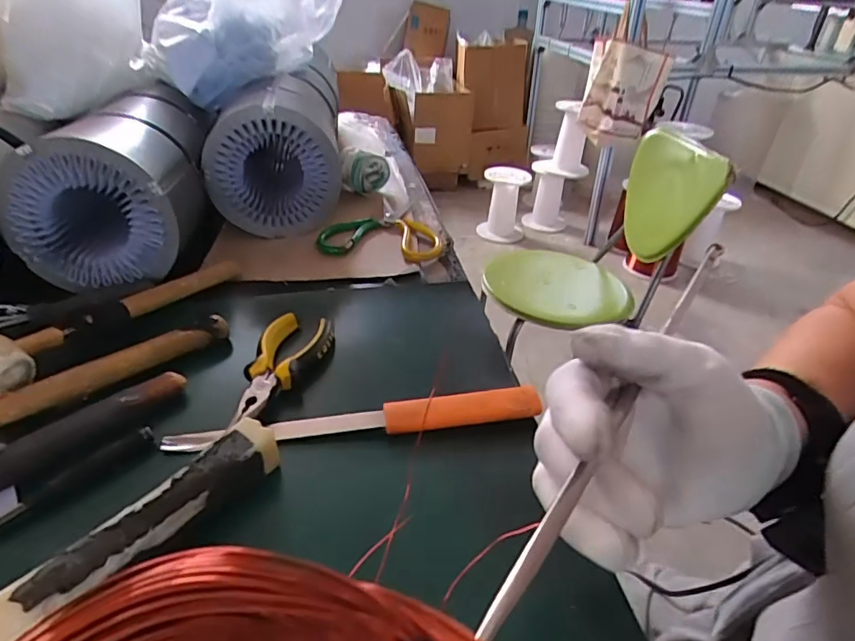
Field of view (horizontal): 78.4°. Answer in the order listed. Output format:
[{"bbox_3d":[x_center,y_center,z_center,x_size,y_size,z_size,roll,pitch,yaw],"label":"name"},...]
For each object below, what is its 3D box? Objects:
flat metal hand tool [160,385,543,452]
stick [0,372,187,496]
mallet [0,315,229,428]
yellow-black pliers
[{"bbox_3d":[-0.049,0.070,0.377,0.263,0.014,0.022,-4,34,-9],"label":"flat metal hand tool"},{"bbox_3d":[-0.266,0.093,0.332,0.224,0.023,0.024,-26,45,-36],"label":"stick"},{"bbox_3d":[-0.272,0.046,0.378,0.057,0.040,0.263,28,41,30],"label":"mallet"},{"bbox_3d":[-0.112,0.037,0.417,0.052,0.026,0.129,6,35,4],"label":"yellow-black pliers"}]

